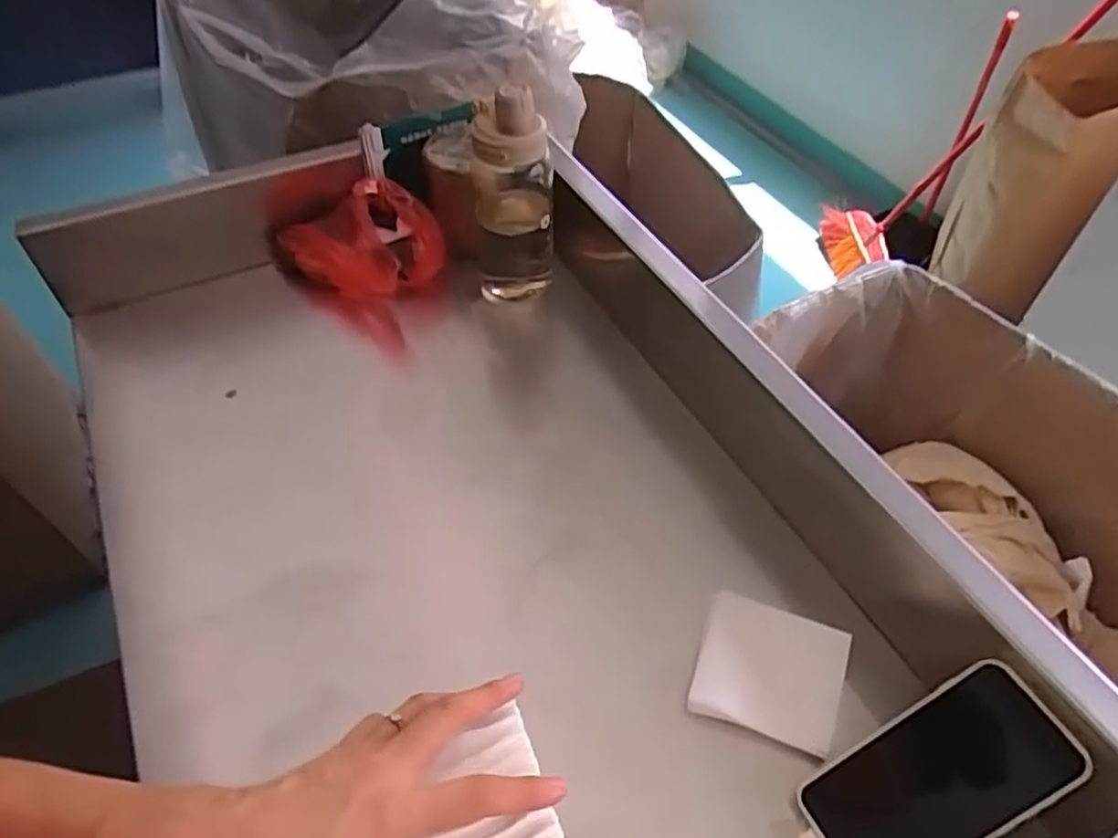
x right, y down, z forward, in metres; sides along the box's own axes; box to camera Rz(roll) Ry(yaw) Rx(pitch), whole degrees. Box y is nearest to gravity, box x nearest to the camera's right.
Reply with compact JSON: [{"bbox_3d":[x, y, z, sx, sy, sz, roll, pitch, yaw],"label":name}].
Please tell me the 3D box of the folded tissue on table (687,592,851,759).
[{"bbox_3d":[0.147,0.174,0.498,0.096,0.008,0.087,17,63,11],"label":"folded tissue on table"}]

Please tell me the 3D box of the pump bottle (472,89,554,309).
[{"bbox_3d":[-0.045,-0.212,0.695,0.079,0.215,0.062,2,50,1],"label":"pump bottle"}]

